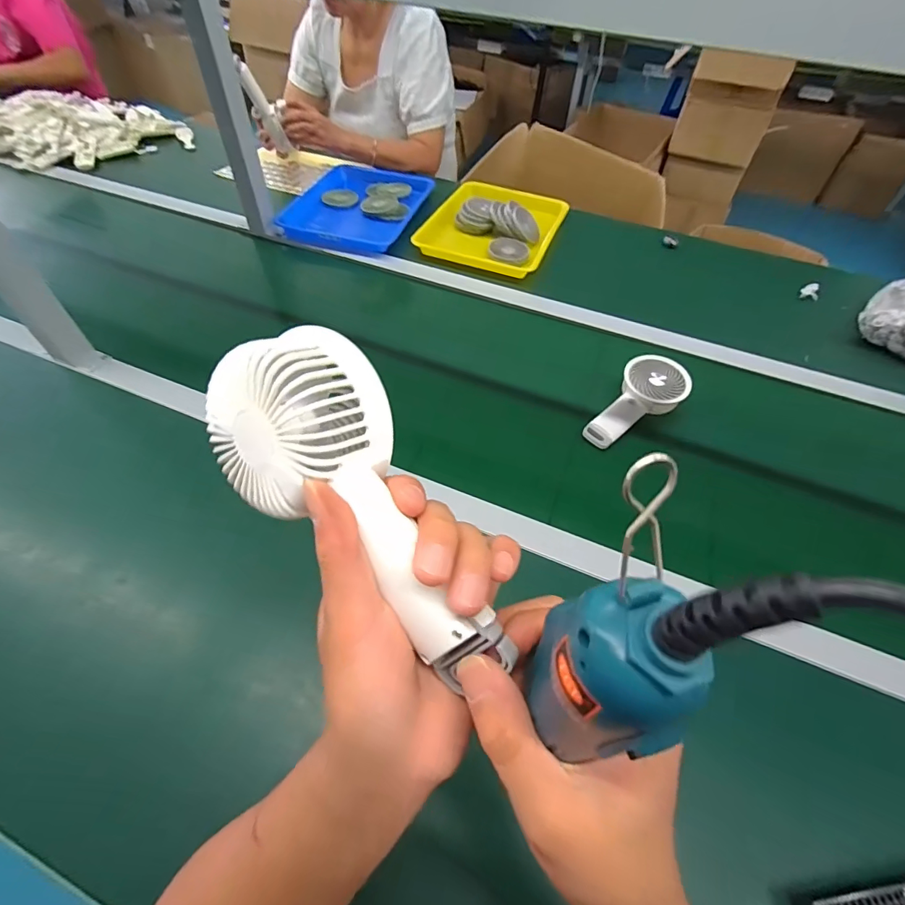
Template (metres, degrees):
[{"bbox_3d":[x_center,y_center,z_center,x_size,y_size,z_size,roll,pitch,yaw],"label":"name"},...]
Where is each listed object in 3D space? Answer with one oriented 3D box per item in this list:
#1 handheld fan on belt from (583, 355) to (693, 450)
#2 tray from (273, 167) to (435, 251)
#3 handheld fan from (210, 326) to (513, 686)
[{"bbox_3d":[0.253,-0.079,0.642,0.180,0.052,0.086,-26,58,-22],"label":"handheld fan on belt"},{"bbox_3d":[-0.201,-0.564,1.020,0.264,0.032,0.357,13,53,6],"label":"tray"},{"bbox_3d":[-0.041,0.022,0.196,0.067,0.039,0.164,-34,81,-26],"label":"handheld fan"}]

